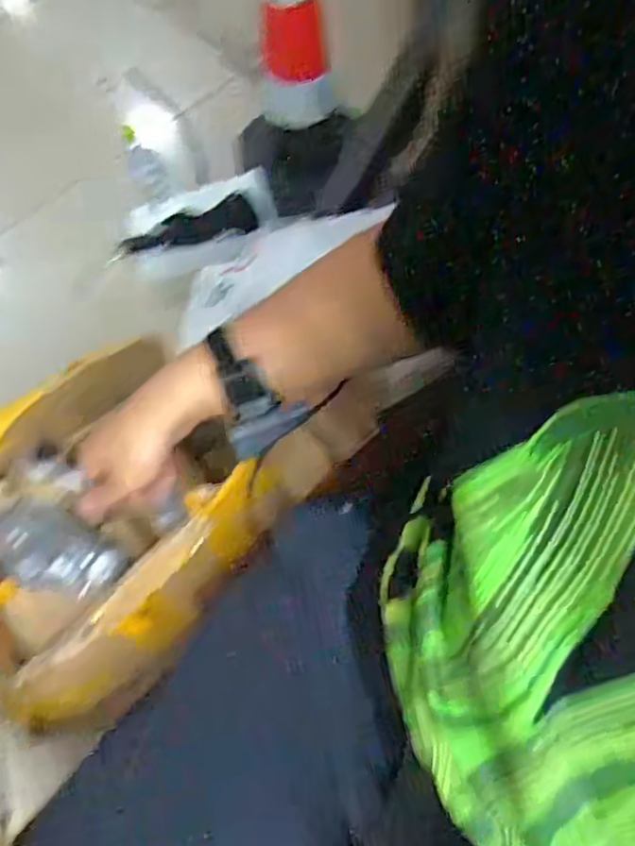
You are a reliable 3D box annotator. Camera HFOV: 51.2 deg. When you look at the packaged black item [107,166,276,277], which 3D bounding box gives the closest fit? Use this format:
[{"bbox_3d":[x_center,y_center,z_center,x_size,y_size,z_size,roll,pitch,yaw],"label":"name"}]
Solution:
[{"bbox_3d":[-0.252,-0.406,1.388,0.338,0.157,0.026,-22,29,-8],"label":"packaged black item"}]

